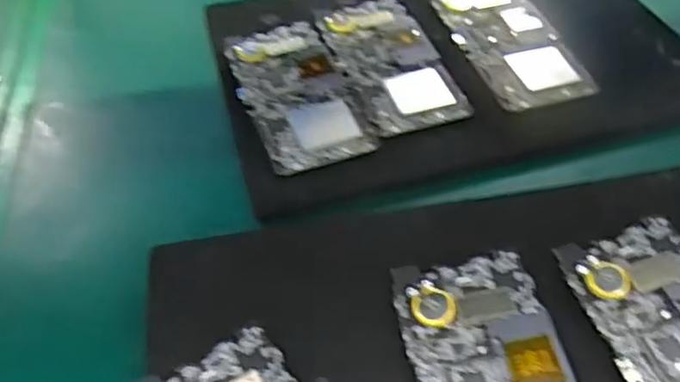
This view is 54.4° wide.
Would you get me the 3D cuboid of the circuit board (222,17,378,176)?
[{"bbox_3d":[-0.032,-0.072,0.468,0.072,0.006,0.144,-17,48,-13],"label":"circuit board"}]

